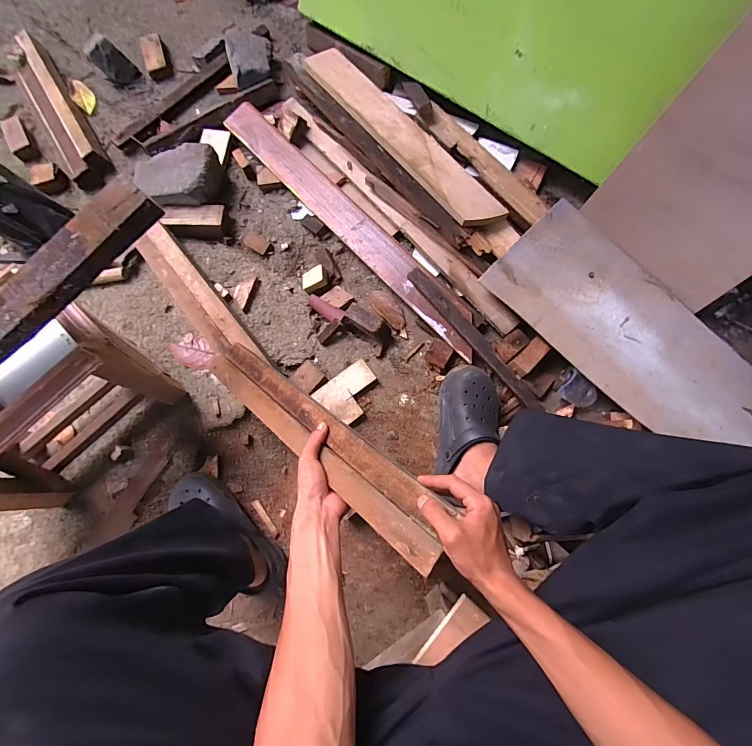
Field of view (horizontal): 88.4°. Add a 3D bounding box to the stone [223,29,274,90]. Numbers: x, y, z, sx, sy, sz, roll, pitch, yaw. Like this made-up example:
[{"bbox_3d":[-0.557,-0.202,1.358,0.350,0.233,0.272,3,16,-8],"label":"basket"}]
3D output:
[{"bbox_3d":[-0.340,-0.849,1.044,0.123,0.065,0.146,-12,75,-1],"label":"stone"}]

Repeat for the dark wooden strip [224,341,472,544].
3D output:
[{"bbox_3d":[-0.104,0.059,0.595,0.521,0.012,0.042,30,75,38],"label":"dark wooden strip"}]

